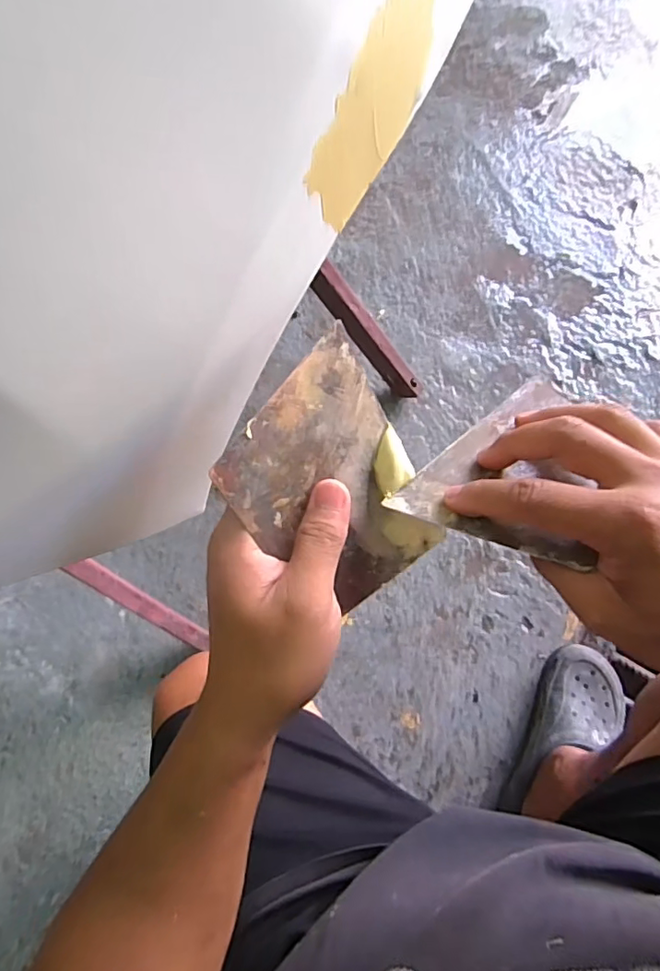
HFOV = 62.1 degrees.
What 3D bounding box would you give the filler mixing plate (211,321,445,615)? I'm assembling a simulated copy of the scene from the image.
[{"bbox_3d":[0.005,0.004,0.286,0.096,0.134,0.006,-44,31,-21],"label":"filler mixing plate"}]

